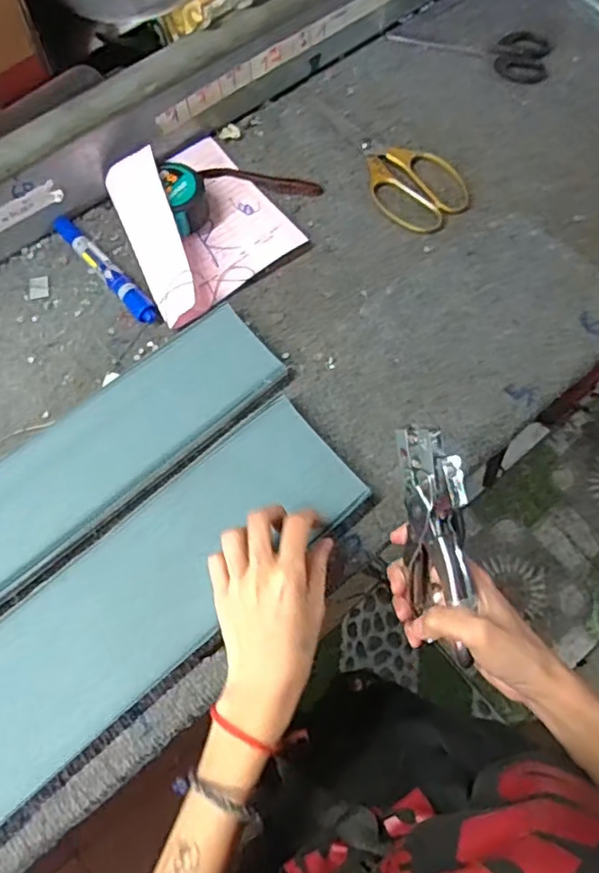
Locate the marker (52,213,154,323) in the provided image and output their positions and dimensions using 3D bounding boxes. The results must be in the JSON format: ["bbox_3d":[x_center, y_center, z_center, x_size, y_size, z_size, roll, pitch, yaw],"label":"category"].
[{"bbox_3d":[-0.177,-0.152,0.554,0.019,0.019,0.140,-40,77,-15],"label":"marker"}]

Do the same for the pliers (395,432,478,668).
[{"bbox_3d":[0.095,0.071,0.422,0.029,0.058,0.158,-11,99,-6],"label":"pliers"}]

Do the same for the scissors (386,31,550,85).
[{"bbox_3d":[0.187,-0.431,0.668,0.171,0.012,0.068,19,71,4],"label":"scissors"}]

